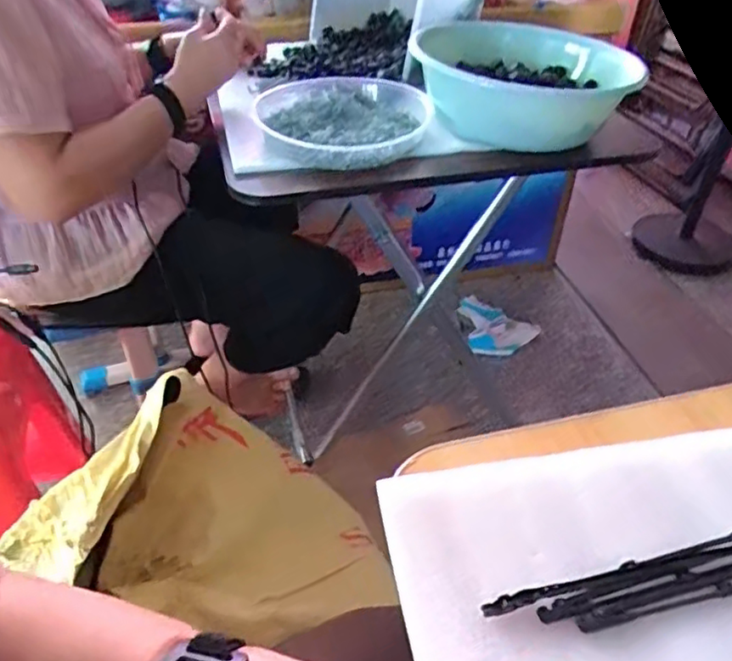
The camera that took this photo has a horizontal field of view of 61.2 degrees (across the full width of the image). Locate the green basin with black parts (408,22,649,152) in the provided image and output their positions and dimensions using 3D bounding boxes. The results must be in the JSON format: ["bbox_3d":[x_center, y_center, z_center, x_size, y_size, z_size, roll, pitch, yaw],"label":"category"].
[{"bbox_3d":[0.208,-0.334,0.843,0.289,0.108,0.185,2,40,1],"label":"green basin with black parts"}]

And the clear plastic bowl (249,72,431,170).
[{"bbox_3d":[-0.026,-0.273,0.807,0.218,0.043,0.203,1,40,0],"label":"clear plastic bowl"}]

